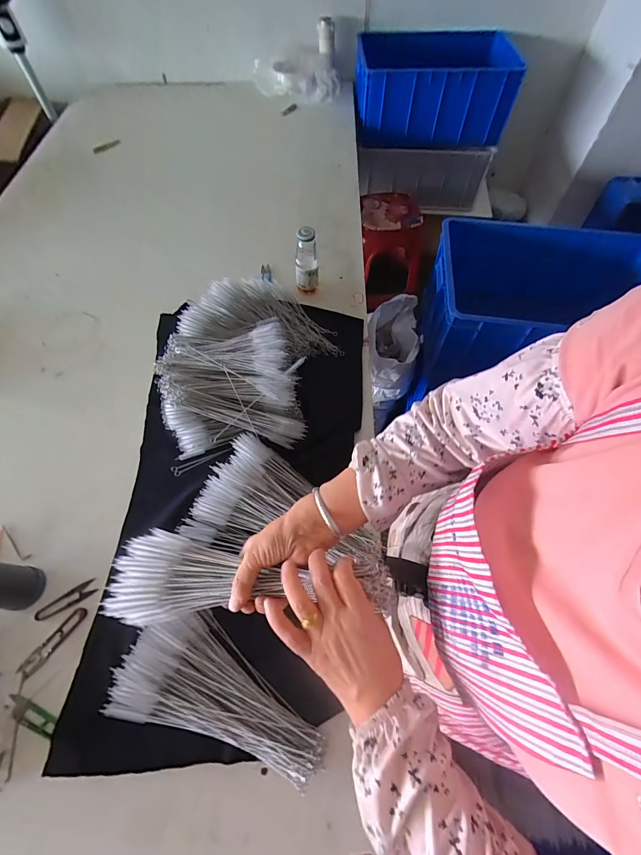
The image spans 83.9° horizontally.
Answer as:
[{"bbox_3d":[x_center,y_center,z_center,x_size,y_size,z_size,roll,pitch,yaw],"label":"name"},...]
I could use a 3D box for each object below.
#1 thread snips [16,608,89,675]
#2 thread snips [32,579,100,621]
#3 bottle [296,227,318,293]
[{"bbox_3d":[-0.437,0.350,0.585,0.026,0.005,0.114,33,67,17],"label":"thread snips"},{"bbox_3d":[-0.436,0.296,0.612,0.098,0.006,0.028,-26,65,-13],"label":"thread snips"},{"bbox_3d":[-0.035,-0.423,0.907,0.058,0.155,0.046,2,62,1],"label":"bottle"}]

